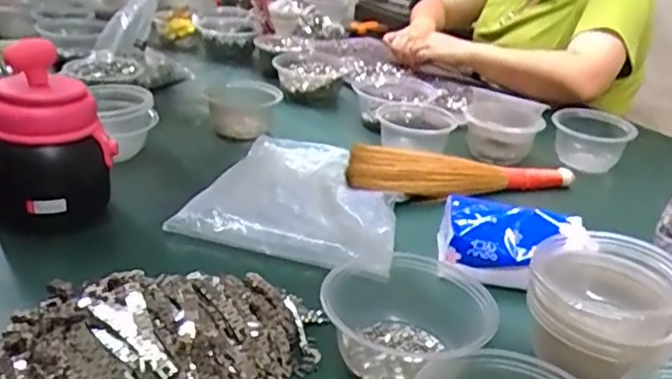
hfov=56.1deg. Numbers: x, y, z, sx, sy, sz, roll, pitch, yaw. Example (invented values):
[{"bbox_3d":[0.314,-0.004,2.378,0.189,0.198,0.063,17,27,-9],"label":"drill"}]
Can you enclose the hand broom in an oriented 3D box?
[{"bbox_3d":[0.169,-0.027,0.795,0.317,0.041,0.066,-3,27,-15],"label":"hand broom"}]

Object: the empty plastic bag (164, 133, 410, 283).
[{"bbox_3d":[-0.033,0.003,0.746,0.227,0.021,0.245,10,27,11],"label":"empty plastic bag"}]

